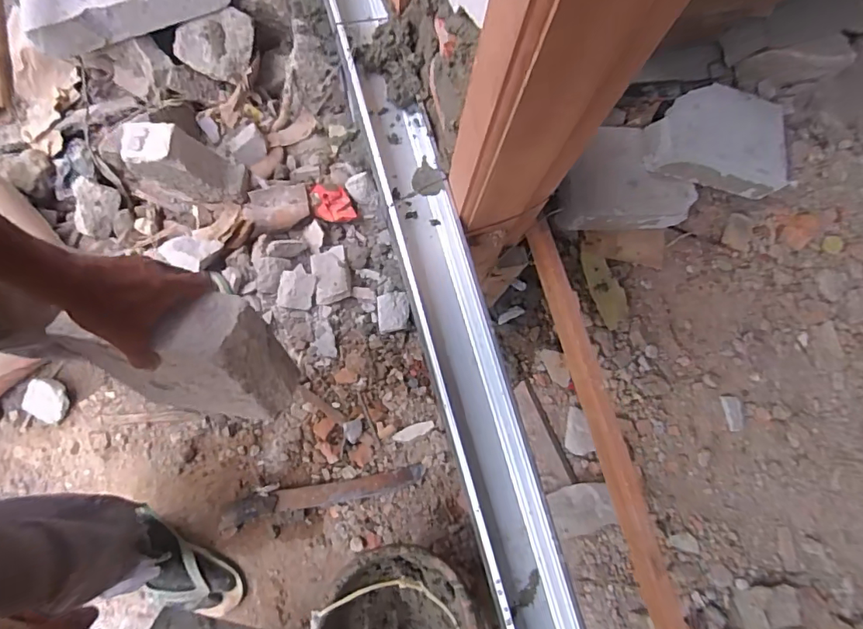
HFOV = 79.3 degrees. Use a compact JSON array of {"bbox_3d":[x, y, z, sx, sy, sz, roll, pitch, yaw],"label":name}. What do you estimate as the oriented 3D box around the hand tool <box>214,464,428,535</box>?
[{"bbox_3d":[-0.209,0.343,0.998,0.386,0.027,0.055,-14,80,-6],"label":"hand tool"}]

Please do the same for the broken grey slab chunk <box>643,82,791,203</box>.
[{"bbox_3d":[0.588,-0.370,1.063,0.316,0.098,0.230,7,79,-2],"label":"broken grey slab chunk"}]

